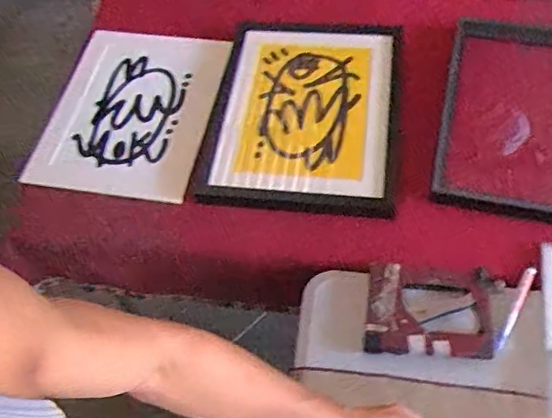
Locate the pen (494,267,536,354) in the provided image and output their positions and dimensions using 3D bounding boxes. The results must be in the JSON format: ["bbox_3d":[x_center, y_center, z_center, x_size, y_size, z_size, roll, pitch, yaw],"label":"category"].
[{"bbox_3d":[0.323,0.135,0.756,0.013,0.012,0.132,27,64,18],"label":"pen"}]

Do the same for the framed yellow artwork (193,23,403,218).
[{"bbox_3d":[0.054,-0.179,0.961,0.313,0.042,0.428,8,59,6],"label":"framed yellow artwork"}]

